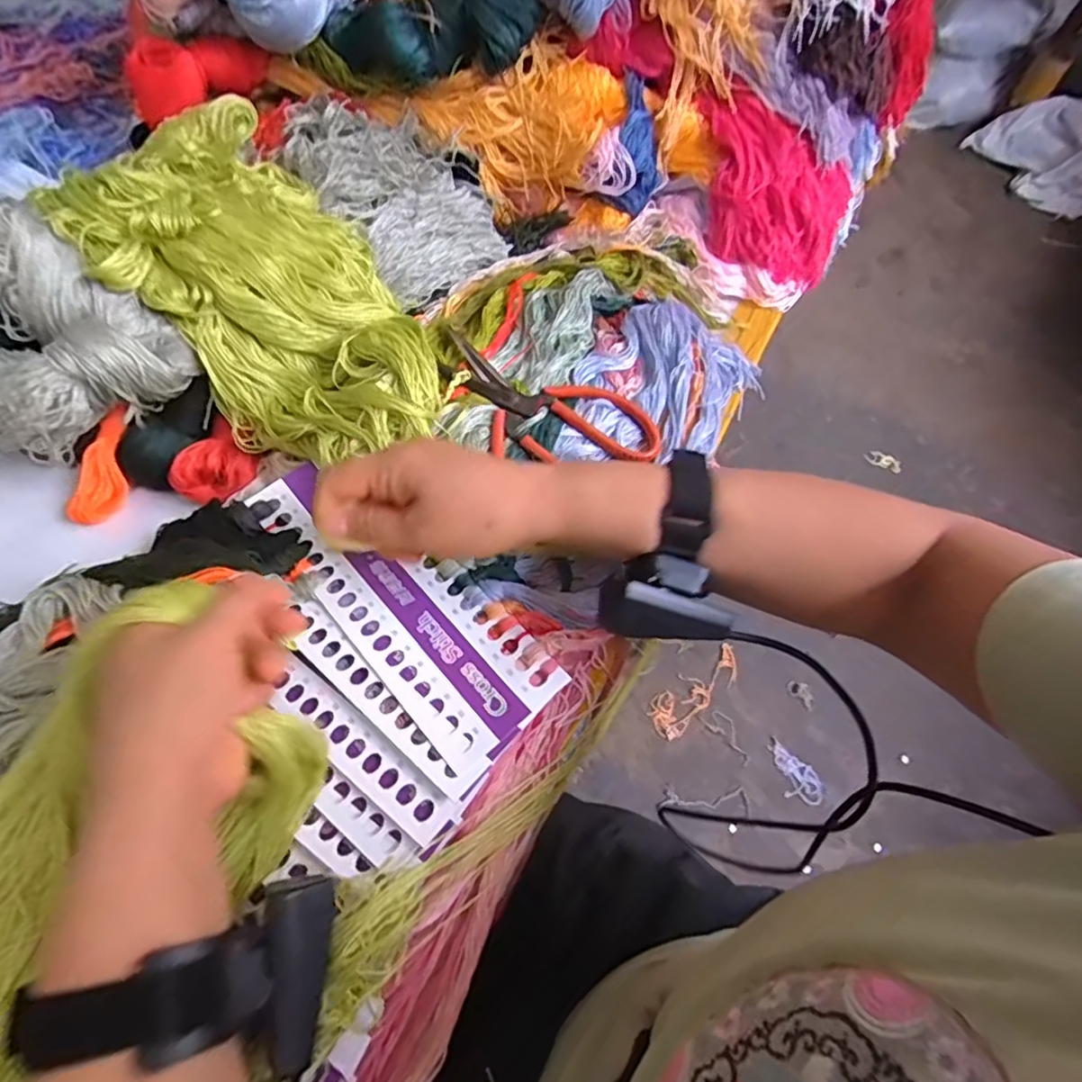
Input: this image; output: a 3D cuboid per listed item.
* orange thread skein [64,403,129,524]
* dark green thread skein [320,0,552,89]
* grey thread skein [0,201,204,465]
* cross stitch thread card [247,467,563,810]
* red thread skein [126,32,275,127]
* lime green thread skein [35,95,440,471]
[{"bbox_3d":[-0.335,-0.059,0.465,0.027,0.021,0.091,14,91,5],"label":"orange thread skein"},{"bbox_3d":[-0.098,-0.467,0.552,0.200,0.069,0.070,0,61,-3],"label":"dark green thread skein"},{"bbox_3d":[-0.347,-0.156,0.414,0.136,0.108,0.150,-36,69,-20],"label":"grey thread skein"},{"bbox_3d":[-0.097,0.033,0.391,0.089,0.005,0.247,-37,65,-21],"label":"cross stitch thread card"},{"bbox_3d":[-0.335,-0.457,0.592,0.135,0.048,0.047,-22,65,-14],"label":"red thread skein"},{"bbox_3d":[-0.203,-0.185,0.453,0.182,0.088,0.342,-36,69,-20],"label":"lime green thread skein"}]

